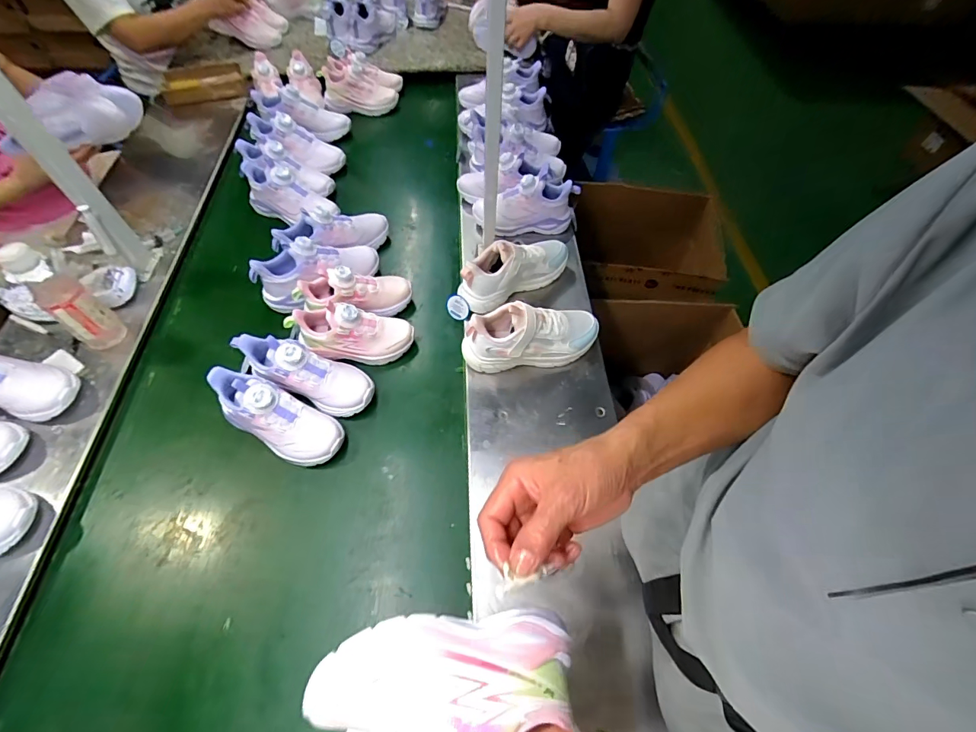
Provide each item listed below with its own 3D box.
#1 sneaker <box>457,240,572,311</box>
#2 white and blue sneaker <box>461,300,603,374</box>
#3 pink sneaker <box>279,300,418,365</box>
[{"bbox_3d":[0.050,-0.185,0.794,0.220,0.099,0.079,-23,63,-17],"label":"sneaker"},{"bbox_3d":[0.073,-0.052,0.718,0.226,0.103,0.075,-5,59,-8],"label":"white and blue sneaker"},{"bbox_3d":[-0.231,-0.059,0.737,0.198,0.092,0.076,3,59,-3],"label":"pink sneaker"}]

